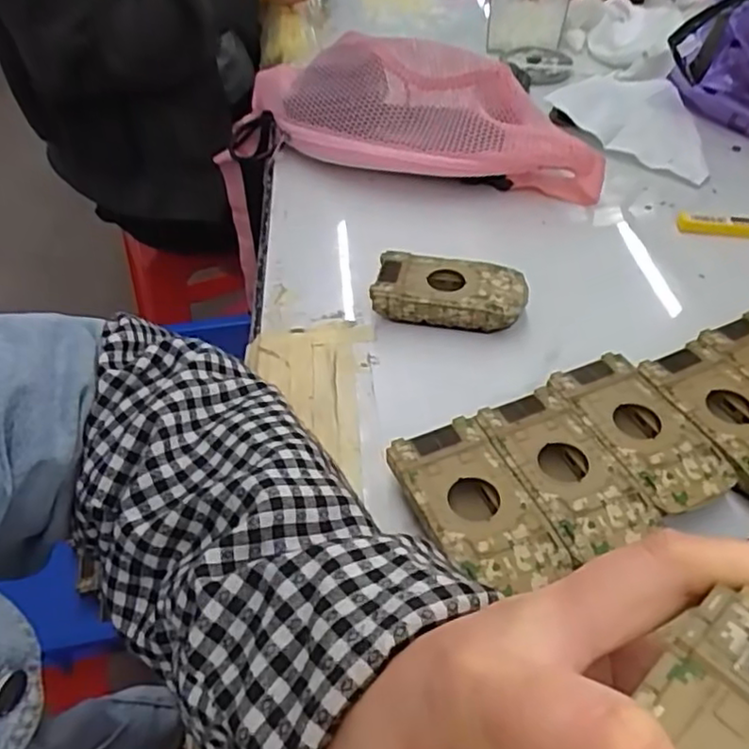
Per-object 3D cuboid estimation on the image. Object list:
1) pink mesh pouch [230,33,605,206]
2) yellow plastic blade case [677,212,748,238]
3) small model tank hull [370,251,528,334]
[{"bbox_3d":[0.017,-0.223,0.556,0.342,0.089,0.106,11,47,12],"label":"pink mesh pouch"},{"bbox_3d":[0.285,-0.113,0.500,0.102,0.008,0.019,7,46,8],"label":"yellow plastic blade case"},{"bbox_3d":[0.049,-0.051,0.436,0.095,0.029,0.047,8,46,9],"label":"small model tank hull"}]

